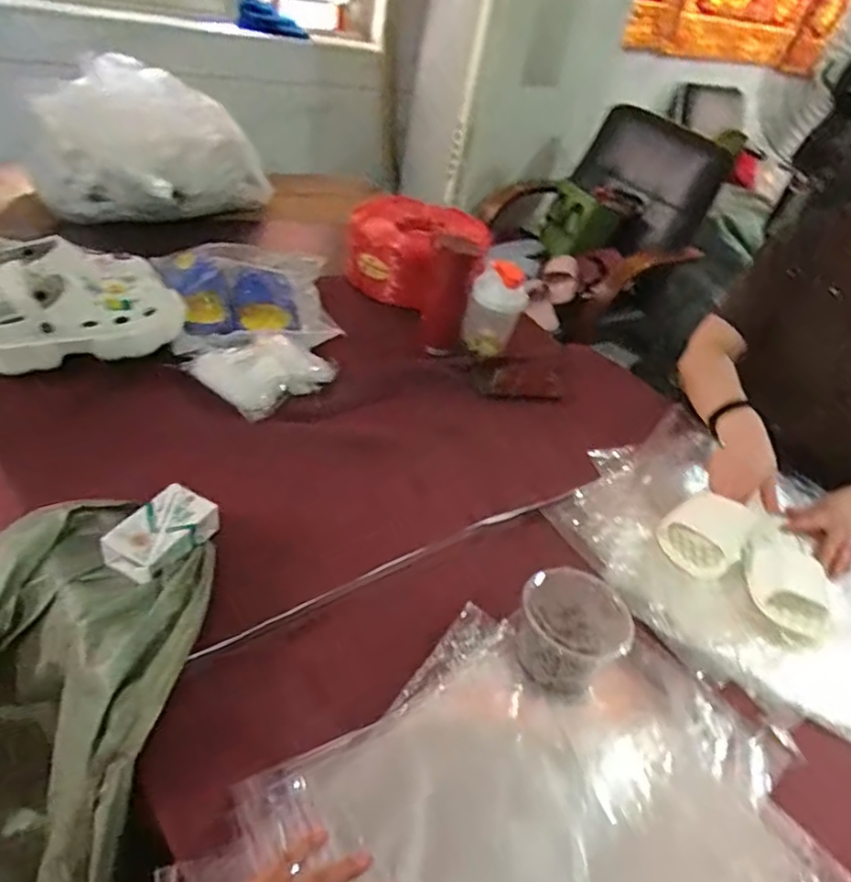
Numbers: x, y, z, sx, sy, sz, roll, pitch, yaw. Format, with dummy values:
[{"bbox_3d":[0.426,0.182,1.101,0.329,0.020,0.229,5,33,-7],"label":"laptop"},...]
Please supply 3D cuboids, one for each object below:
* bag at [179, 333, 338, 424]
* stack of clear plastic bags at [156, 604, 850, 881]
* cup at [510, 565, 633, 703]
[{"bbox_3d":[-0.244,-0.107,0.992,0.123,0.058,0.198,35,43,25],"label":"bag"},{"bbox_3d":[0.087,0.336,0.533,0.505,0.030,0.357,-23,48,-31],"label":"stack of clear plastic bags"},{"bbox_3d":[0.152,0.203,0.685,0.113,0.079,0.103,8,39,-7],"label":"cup"}]

